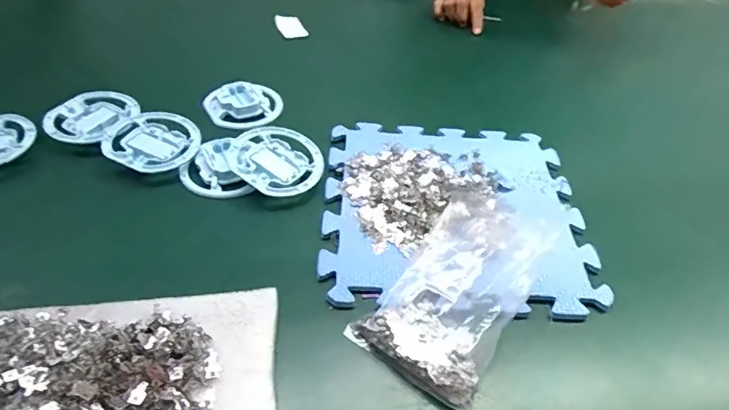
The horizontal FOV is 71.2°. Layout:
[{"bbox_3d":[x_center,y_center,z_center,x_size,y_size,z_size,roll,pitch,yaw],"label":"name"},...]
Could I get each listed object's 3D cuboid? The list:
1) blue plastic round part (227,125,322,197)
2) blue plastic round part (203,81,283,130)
[{"bbox_3d":[-0.102,-0.054,0.592,0.105,0.020,0.093,22,47,16],"label":"blue plastic round part"},{"bbox_3d":[-0.162,-0.136,0.694,0.101,0.024,0.096,2,45,-2],"label":"blue plastic round part"}]

